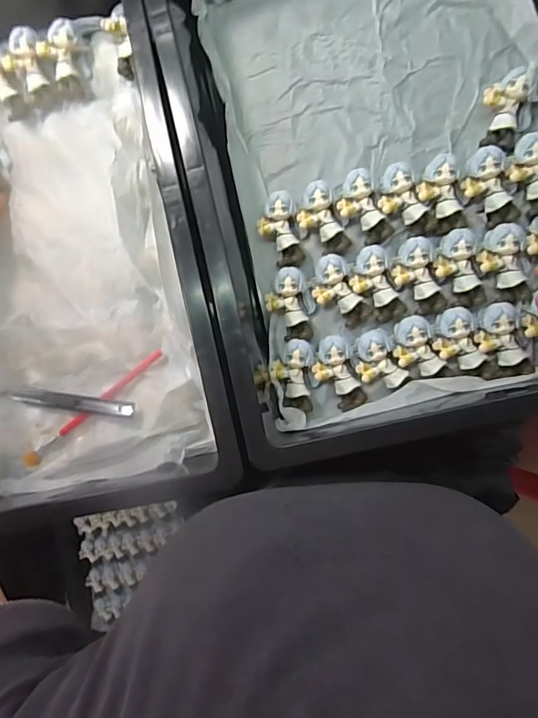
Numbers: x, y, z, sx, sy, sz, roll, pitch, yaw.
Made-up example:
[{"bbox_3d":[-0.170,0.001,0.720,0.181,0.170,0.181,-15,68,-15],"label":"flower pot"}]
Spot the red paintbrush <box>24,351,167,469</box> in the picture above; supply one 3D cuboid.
[{"bbox_3d":[-0.162,0.046,0.426,0.168,0.007,0.012,-38,84,7],"label":"red paintbrush"}]

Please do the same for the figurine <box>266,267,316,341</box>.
[{"bbox_3d":[0.021,-0.047,0.414,0.038,0.022,0.062,-23,86,8],"label":"figurine"}]

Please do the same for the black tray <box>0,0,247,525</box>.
[{"bbox_3d":[-0.218,-0.105,0.433,0.296,0.045,0.478,-13,87,9],"label":"black tray"}]

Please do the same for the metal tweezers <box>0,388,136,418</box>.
[{"bbox_3d":[-0.181,0.039,0.425,0.127,0.014,0.015,6,90,9],"label":"metal tweezers"}]

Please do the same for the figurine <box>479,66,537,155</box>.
[{"bbox_3d":[0.198,-0.205,0.391,0.042,0.026,0.062,22,93,9],"label":"figurine"}]

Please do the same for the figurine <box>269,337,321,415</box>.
[{"bbox_3d":[0.023,0.015,0.411,0.038,0.022,0.060,-9,88,9],"label":"figurine"}]

